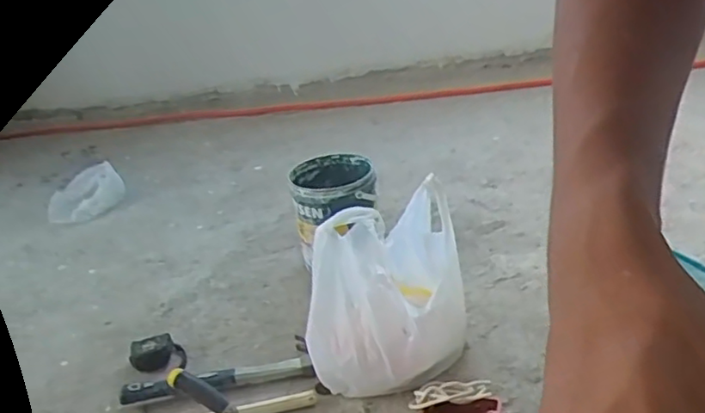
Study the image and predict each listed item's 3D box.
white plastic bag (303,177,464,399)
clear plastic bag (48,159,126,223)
[{"bbox_3d":[0.050,0.123,0.949,0.219,0.293,0.177,0,27,14],"label":"white plastic bag"},{"bbox_3d":[-0.706,-0.038,1.691,0.148,0.087,0.201,-6,27,3],"label":"clear plastic bag"}]

